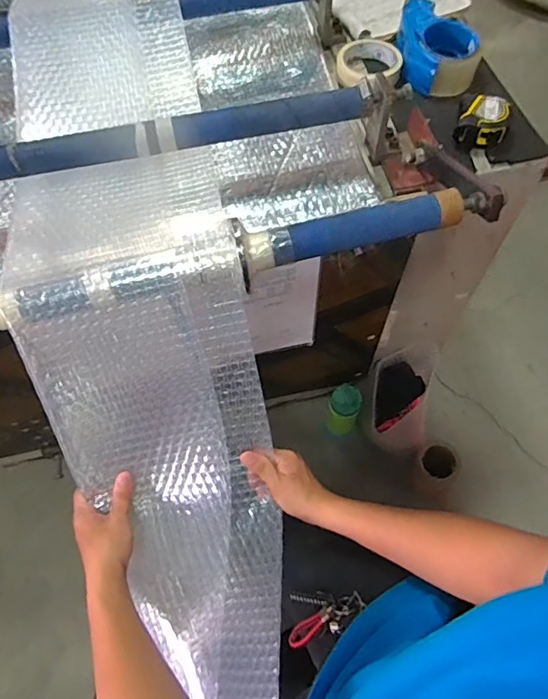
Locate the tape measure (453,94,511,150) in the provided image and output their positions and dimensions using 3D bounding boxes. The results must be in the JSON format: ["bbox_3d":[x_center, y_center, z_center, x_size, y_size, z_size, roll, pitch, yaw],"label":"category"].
[{"bbox_3d":[0.280,-0.306,0.655,0.066,0.037,0.071,14,64,9],"label":"tape measure"}]

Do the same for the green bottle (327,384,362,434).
[{"bbox_3d":[0.165,0.147,1.165,0.069,0.227,0.064,-1,63,1],"label":"green bottle"}]

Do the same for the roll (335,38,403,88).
[{"bbox_3d":[0.136,-0.437,0.735,0.091,0.026,0.091,-1,63,1],"label":"roll"}]

